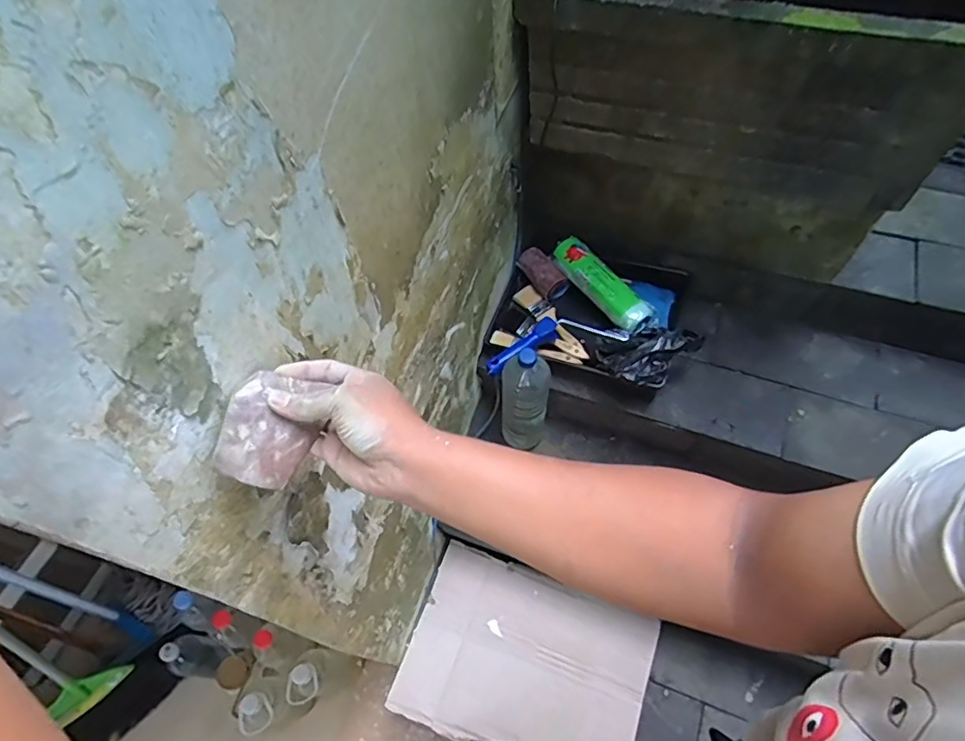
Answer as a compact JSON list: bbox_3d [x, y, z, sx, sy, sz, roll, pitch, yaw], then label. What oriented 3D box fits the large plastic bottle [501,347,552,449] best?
[{"bbox_3d":[0.081,0.056,1.062,0.091,0.298,0.072,-2,60,3],"label":"large plastic bottle"}]

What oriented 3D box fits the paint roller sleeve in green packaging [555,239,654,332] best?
[{"bbox_3d":[0.237,-0.176,1.109,0.073,0.049,0.235,-34,63,-15],"label":"paint roller sleeve in green packaging"}]

